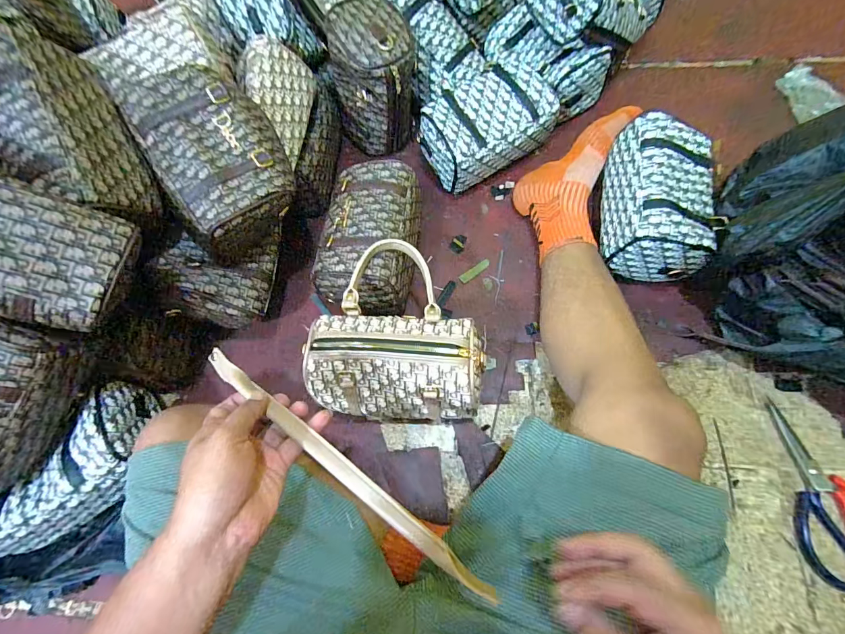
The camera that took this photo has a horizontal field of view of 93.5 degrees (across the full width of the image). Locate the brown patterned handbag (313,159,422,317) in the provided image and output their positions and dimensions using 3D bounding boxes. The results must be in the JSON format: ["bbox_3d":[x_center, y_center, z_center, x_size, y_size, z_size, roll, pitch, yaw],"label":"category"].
[{"bbox_3d":[-0.076,-0.124,0.619,0.152,0.107,0.237,4,67,8],"label":"brown patterned handbag"}]

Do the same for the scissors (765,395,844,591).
[{"bbox_3d":[0.489,0.213,0.490,0.116,0.011,0.213,-16,65,-4],"label":"scissors"}]

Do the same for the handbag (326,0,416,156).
[{"bbox_3d":[-0.081,-0.420,0.706,0.142,0.202,0.133,-2,65,2],"label":"handbag"}]

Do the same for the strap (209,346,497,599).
[{"bbox_3d":[-0.078,0.121,0.337,0.320,0.014,0.014,34,71,17],"label":"strap"}]

